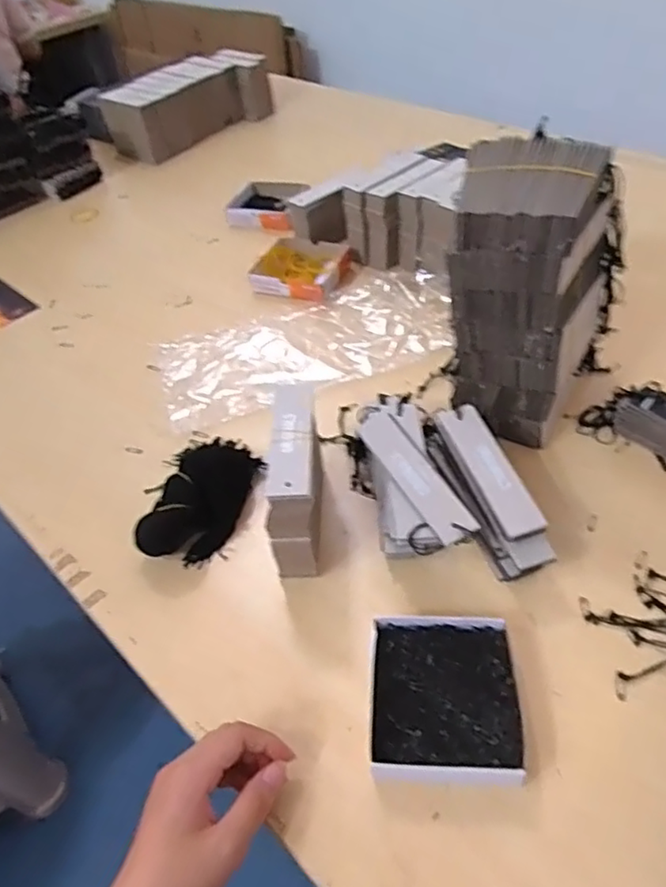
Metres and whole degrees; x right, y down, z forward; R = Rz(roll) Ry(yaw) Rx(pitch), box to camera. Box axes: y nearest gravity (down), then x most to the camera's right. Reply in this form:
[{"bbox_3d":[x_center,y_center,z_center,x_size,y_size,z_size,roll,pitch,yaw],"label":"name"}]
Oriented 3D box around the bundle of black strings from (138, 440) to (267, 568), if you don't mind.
[{"bbox_3d":[-0.118,0.038,0.577,0.080,0.043,0.147,6,47,13],"label":"bundle of black strings"}]

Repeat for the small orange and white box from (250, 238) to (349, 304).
[{"bbox_3d":[-0.041,-0.240,0.848,0.109,0.025,0.113,9,48,16],"label":"small orange and white box"}]

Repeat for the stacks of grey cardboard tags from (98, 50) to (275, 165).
[{"bbox_3d":[-0.282,-0.667,1.237,0.133,0.113,0.324,31,57,32],"label":"stacks of grey cardboard tags"}]

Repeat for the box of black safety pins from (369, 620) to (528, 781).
[{"bbox_3d":[0.076,0.174,0.429,0.096,0.024,0.108,-1,46,7],"label":"box of black safety pins"}]

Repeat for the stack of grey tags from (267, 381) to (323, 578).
[{"bbox_3d":[-0.028,0.034,0.510,0.033,0.120,0.107,-1,46,7],"label":"stack of grey tags"}]

